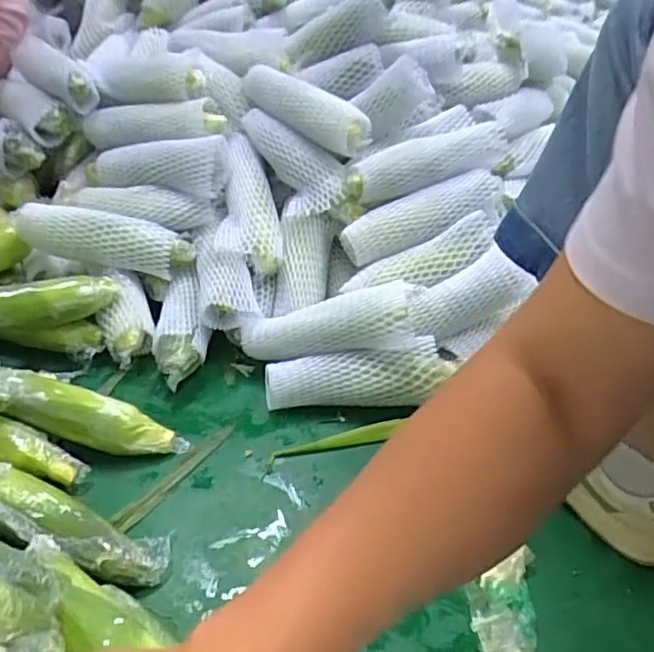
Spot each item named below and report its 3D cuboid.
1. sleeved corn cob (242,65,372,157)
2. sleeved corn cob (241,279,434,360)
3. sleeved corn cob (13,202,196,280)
[{"bbox_3d":[-0.041,-0.315,0.860,0.066,0.059,0.233,-25,48,-27],"label":"sleeved corn cob"},{"bbox_3d":[0.004,0.002,0.756,0.226,0.075,0.069,-9,39,17],"label":"sleeved corn cob"},{"bbox_3d":[-0.302,-0.118,0.832,0.236,0.064,0.061,11,41,-9],"label":"sleeved corn cob"}]

